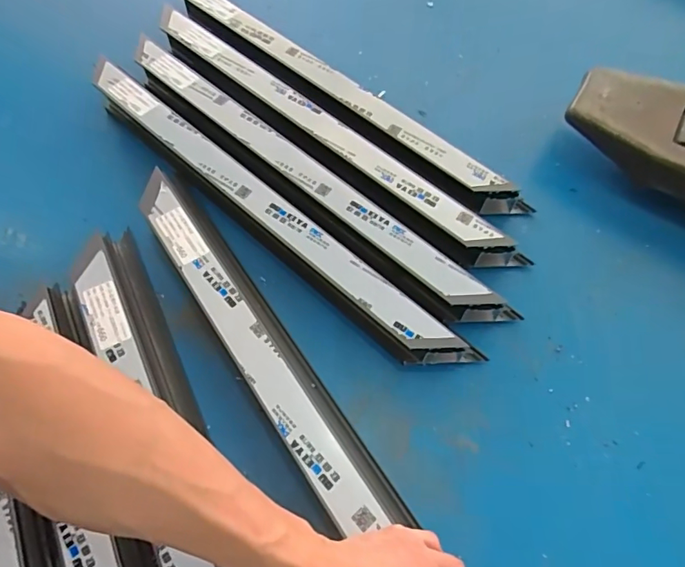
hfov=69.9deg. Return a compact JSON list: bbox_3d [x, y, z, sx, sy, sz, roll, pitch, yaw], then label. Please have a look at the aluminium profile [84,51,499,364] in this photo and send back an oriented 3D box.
[{"bbox_3d":[-0.108,-0.094,0.572,0.583,0.050,0.056,40,69,17],"label":"aluminium profile"}]

